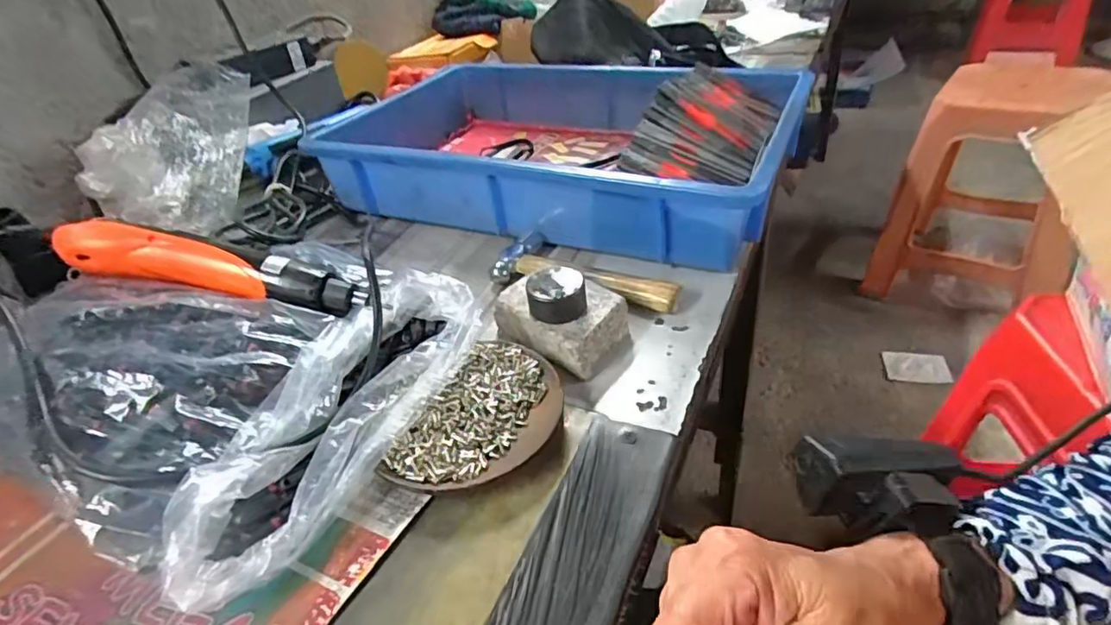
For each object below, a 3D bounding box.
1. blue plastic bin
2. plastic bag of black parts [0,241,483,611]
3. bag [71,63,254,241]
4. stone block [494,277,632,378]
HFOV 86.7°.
[{"bbox_3d":[0.006,-0.183,0.615,0.448,0.085,0.334,11,40,22],"label":"blue plastic bin"},{"bbox_3d":[-0.208,0.025,0.374,0.278,0.070,0.228,16,42,27],"label":"plastic bag of black parts"},{"bbox_3d":[-0.349,-0.139,0.530,0.159,0.117,0.078,-4,36,5],"label":"bag"},{"bbox_3d":[0.005,0.004,0.406,0.084,0.032,0.057,25,47,36],"label":"stone block"}]

